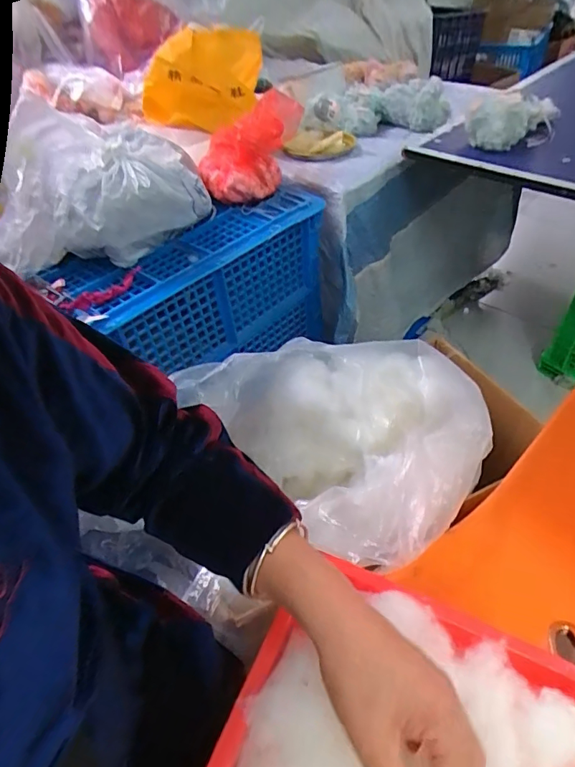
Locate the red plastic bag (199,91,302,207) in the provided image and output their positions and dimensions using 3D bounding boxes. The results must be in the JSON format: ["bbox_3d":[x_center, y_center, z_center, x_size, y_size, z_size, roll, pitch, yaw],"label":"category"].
[{"bbox_3d":[-0.056,-0.390,0.769,0.154,0.105,0.224,1,45,6],"label":"red plastic bag"}]

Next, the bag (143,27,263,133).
[{"bbox_3d":[-0.165,-0.517,0.827,0.250,0.147,0.078,5,42,38],"label":"bag"}]

